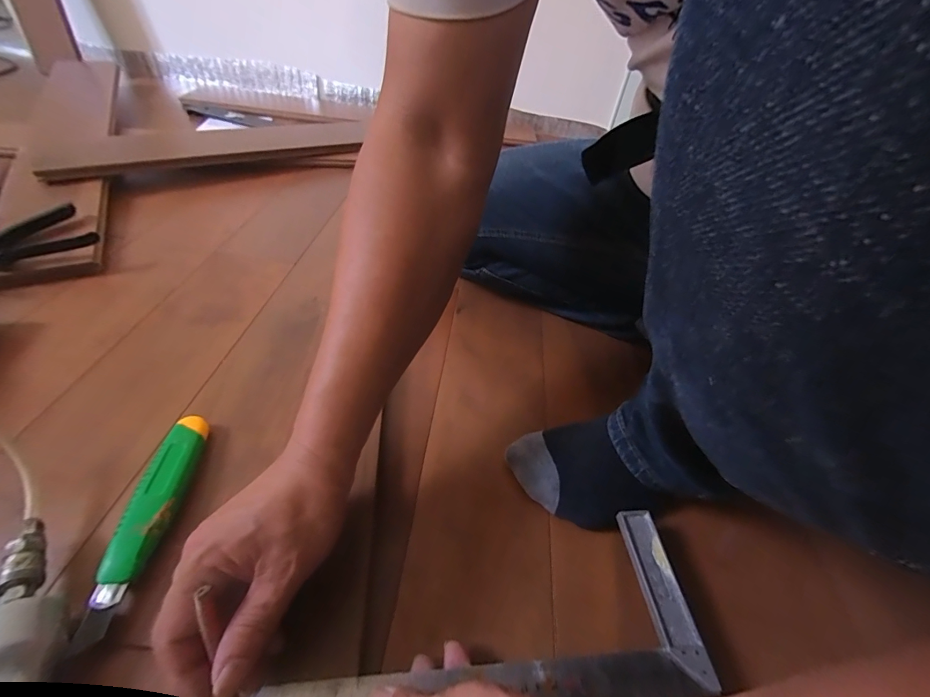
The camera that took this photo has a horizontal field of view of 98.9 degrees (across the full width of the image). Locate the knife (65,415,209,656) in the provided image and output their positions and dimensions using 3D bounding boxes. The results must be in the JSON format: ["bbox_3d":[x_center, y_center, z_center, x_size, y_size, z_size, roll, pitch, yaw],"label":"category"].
[{"bbox_3d":[-0.248,0.132,0.318,0.034,0.023,0.172,2,46,-7],"label":"knife"}]

